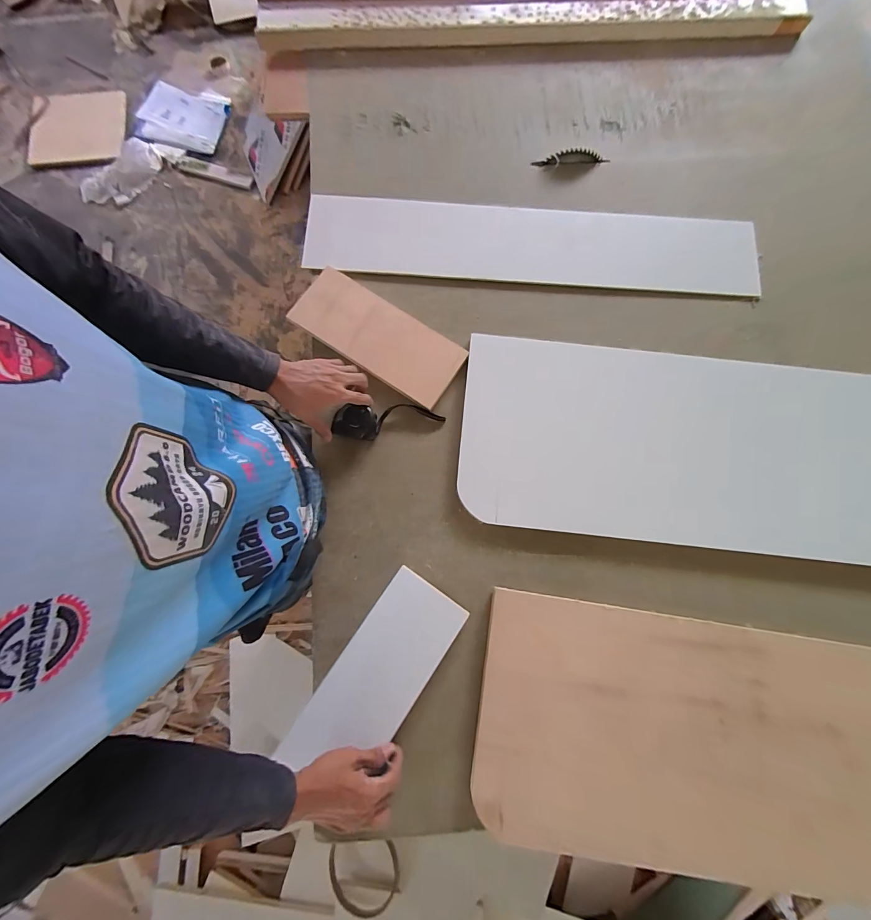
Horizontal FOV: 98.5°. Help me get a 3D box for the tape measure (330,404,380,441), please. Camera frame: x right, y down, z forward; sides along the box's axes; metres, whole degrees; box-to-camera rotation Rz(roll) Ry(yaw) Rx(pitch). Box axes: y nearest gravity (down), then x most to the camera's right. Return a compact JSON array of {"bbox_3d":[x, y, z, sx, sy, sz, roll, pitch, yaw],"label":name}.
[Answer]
[{"bbox_3d":[-0.135,-0.061,0.621,0.073,0.039,0.052,3,80,2],"label":"tape measure"}]

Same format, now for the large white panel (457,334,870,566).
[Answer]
[{"bbox_3d":[0.450,-0.023,0.616,0.805,0.025,0.322,6,80,2],"label":"large white panel"}]

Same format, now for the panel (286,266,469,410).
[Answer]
[{"bbox_3d":[-0.103,-0.219,0.666,0.299,0.017,0.126,34,83,2],"label":"panel"}]

